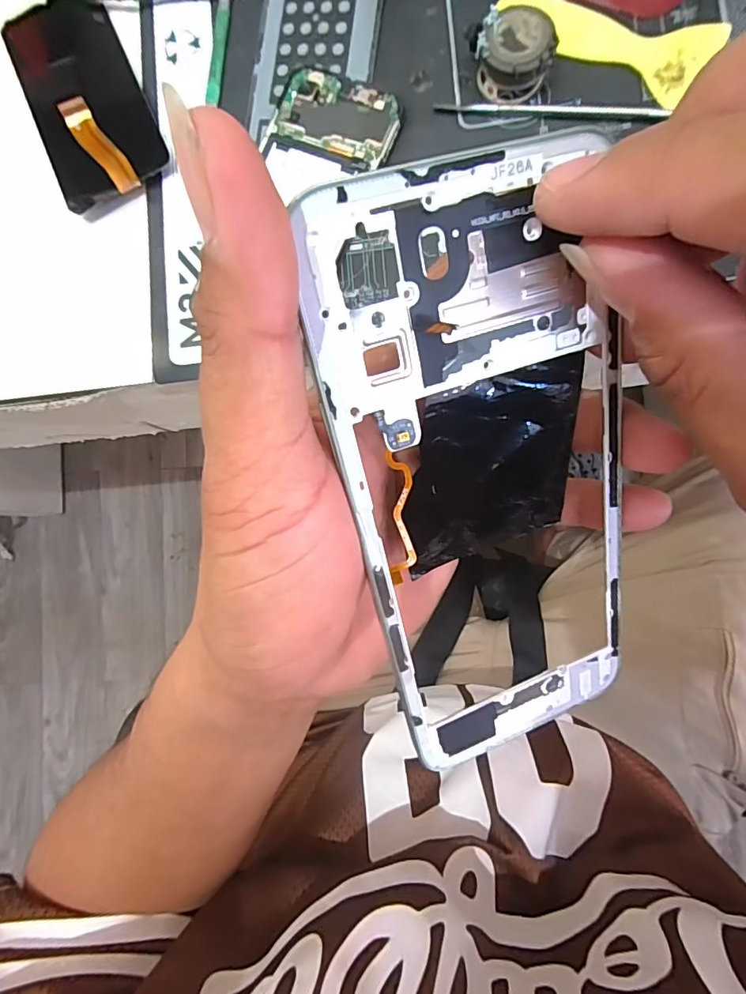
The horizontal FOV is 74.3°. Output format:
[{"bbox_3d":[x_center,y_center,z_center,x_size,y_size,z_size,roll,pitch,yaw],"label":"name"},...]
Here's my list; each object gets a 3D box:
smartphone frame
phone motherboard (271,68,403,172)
[{"bbox_3d":[0.032,0.003,0.137,0.074,0.015,0.163,-18,115,-11],"label":"smartphone frame"},{"bbox_3d":[-0.020,-0.218,0.285,0.072,0.006,0.046,24,89,9],"label":"phone motherboard"}]

